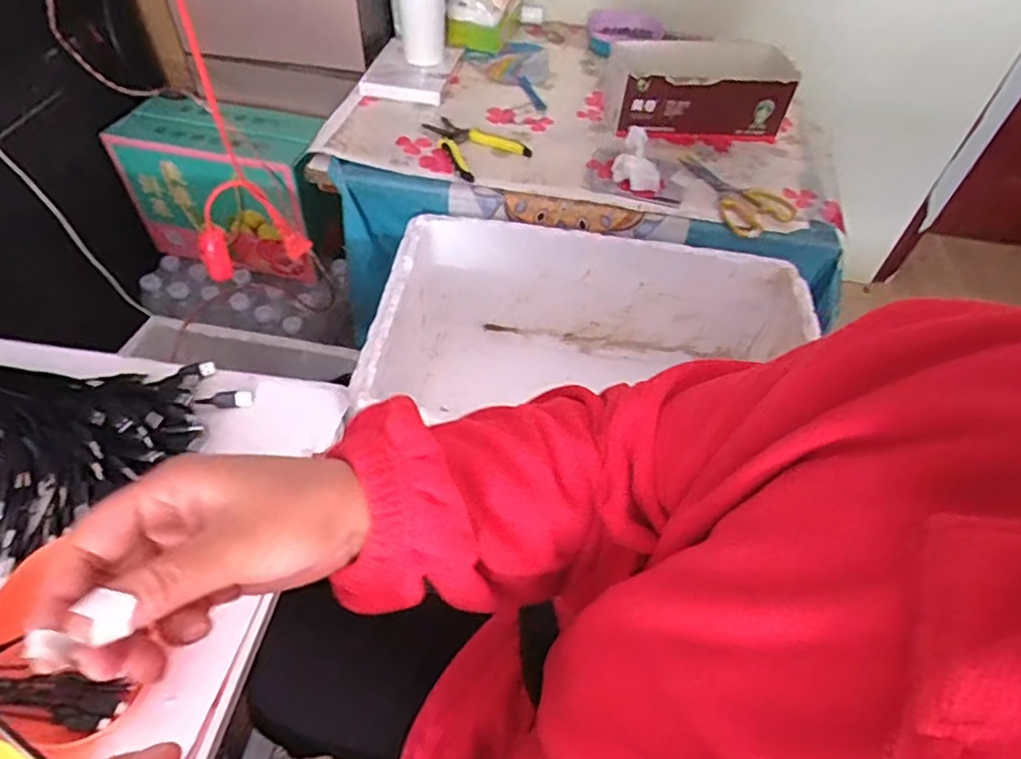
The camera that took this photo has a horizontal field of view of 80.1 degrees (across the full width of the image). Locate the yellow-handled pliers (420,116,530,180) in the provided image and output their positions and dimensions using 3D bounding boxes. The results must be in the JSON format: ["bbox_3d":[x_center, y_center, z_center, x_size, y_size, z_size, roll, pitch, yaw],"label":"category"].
[{"bbox_3d":[-0.060,-0.346,0.883,0.119,0.011,0.155,-29,59,-25],"label":"yellow-handled pliers"}]

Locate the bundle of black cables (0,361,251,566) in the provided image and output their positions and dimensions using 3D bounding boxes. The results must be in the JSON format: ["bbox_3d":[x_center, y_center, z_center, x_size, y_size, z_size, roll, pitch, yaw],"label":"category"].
[{"bbox_3d":[-0.498,0.083,0.510,0.480,0.042,0.277,3,51,-3],"label":"bundle of black cables"}]

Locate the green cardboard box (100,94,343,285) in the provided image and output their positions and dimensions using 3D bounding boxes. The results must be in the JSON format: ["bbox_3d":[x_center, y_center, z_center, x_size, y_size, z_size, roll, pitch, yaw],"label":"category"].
[{"bbox_3d":[-0.474,-0.339,1.075,0.332,0.242,0.166,15,51,8],"label":"green cardboard box"}]

